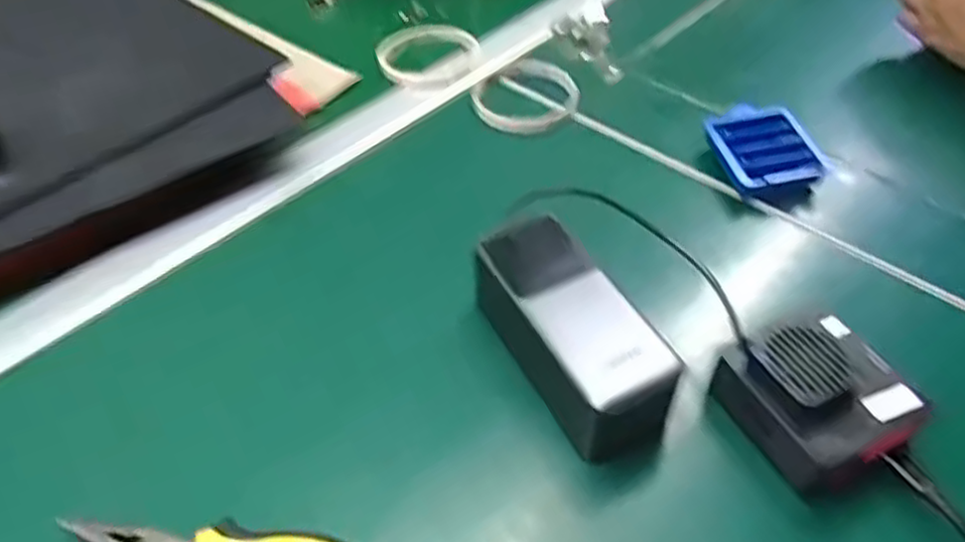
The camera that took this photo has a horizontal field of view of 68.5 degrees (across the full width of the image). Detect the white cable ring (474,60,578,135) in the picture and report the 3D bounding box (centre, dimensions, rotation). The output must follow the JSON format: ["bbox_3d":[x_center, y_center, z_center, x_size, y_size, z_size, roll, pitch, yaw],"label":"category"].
[{"bbox_3d":[0.035,-0.140,0.564,0.075,0.005,0.095,26,54,22],"label":"white cable ring"}]

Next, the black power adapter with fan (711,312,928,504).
[{"bbox_3d":[0.167,0.060,0.351,0.075,0.044,0.078,-23,52,-18],"label":"black power adapter with fan"}]

